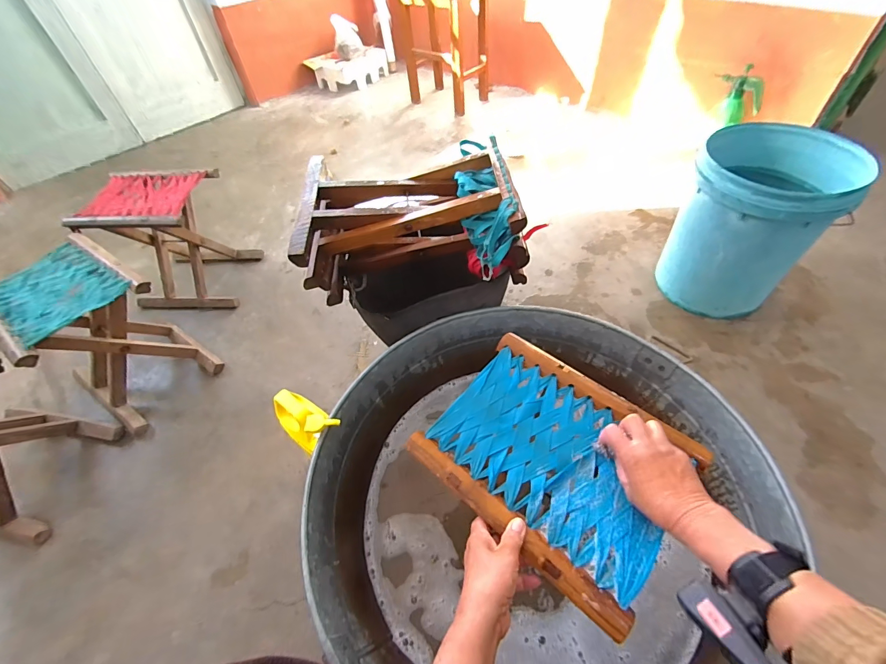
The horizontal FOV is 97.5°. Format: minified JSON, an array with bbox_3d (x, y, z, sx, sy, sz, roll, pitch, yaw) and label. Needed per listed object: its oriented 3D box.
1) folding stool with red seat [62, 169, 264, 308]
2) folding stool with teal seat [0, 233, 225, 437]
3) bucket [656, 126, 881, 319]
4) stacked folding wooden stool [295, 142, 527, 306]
[{"bbox_3d":[-0.758,-0.256,1.115,0.275,0.309,0.253,-2,51,3],"label":"folding stool with red seat"},{"bbox_3d":[-0.750,0.009,0.872,0.287,0.306,0.229,27,58,24],"label":"folding stool with teal seat"},{"bbox_3d":[0.725,-0.237,0.931,0.288,0.366,0.297,-2,51,3],"label":"bucket"},{"bbox_3d":[-0.066,-0.199,0.732,0.376,0.175,0.320,-10,51,-4],"label":"stacked folding wooden stool"}]

